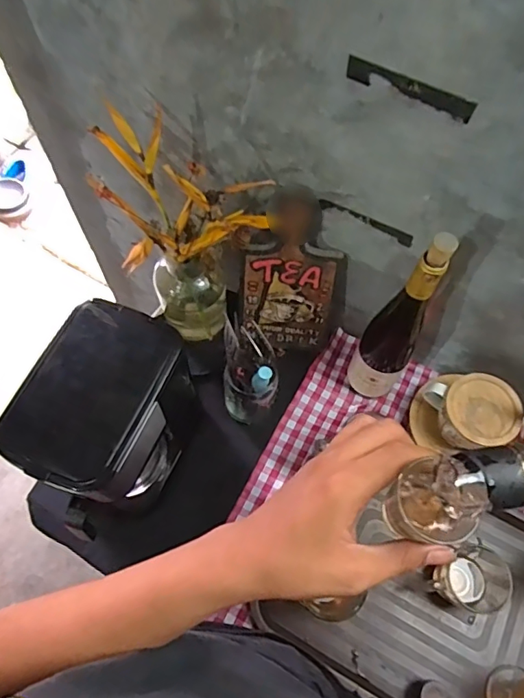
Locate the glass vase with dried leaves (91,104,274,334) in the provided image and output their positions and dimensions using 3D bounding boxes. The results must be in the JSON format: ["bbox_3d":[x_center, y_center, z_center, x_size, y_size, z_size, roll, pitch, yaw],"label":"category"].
[{"bbox_3d":[-0.098,-0.145,0.694,0.175,0.302,0.190,-20,67,-10],"label":"glass vase with dried leaves"}]

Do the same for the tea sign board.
[{"bbox_3d":[0.052,-0.097,0.722,0.155,0.286,0.025,8,48,-4],"label":"tea sign board"}]

